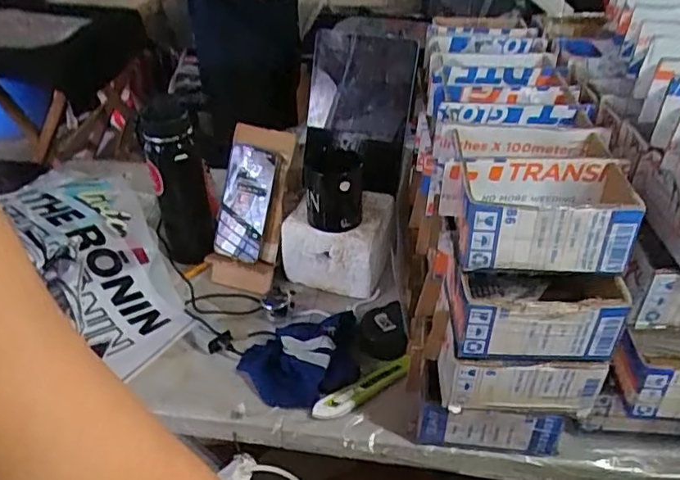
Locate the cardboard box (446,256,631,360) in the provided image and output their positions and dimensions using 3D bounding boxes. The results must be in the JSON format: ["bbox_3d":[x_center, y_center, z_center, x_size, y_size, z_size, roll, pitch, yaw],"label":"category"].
[{"bbox_3d":[0.191,0.057,0.580,0.155,0.076,0.107,2,36,1],"label":"cardboard box"}]

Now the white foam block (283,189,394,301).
[{"bbox_3d":[0.001,-0.002,0.902,0.143,0.116,0.126,14,38,17],"label":"white foam block"}]

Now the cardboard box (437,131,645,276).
[{"bbox_3d":[0.194,-0.025,0.554,0.179,0.071,0.106,3,36,2],"label":"cardboard box"}]

